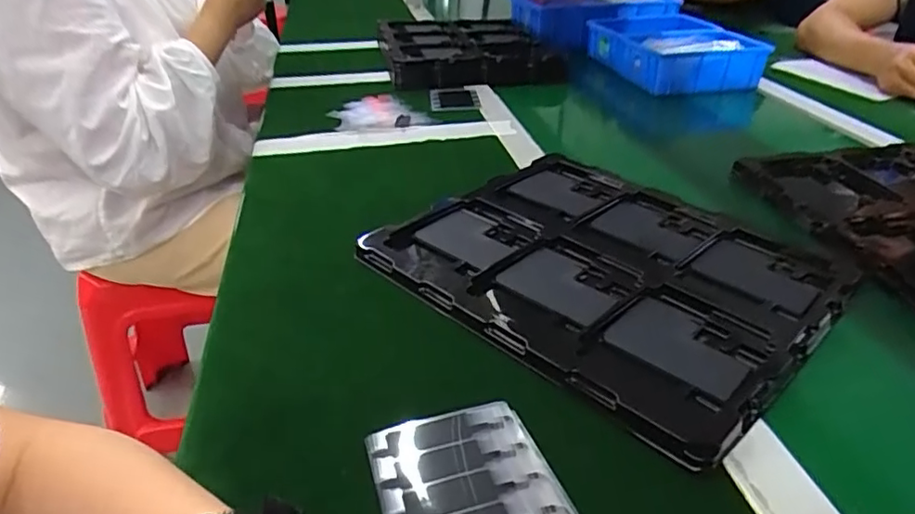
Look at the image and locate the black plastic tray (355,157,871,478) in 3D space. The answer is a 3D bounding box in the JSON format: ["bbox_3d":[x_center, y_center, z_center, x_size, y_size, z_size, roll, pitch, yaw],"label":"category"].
[{"bbox_3d":[0.121,0.003,0.497,0.280,0.014,0.319,-27,41,-36],"label":"black plastic tray"}]

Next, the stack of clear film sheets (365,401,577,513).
[{"bbox_3d":[0.005,0.121,0.323,0.094,0.005,0.094,-11,34,-16],"label":"stack of clear film sheets"}]

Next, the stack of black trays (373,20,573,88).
[{"bbox_3d":[0.015,-0.342,0.985,0.282,0.052,0.242,-6,33,-9],"label":"stack of black trays"}]

